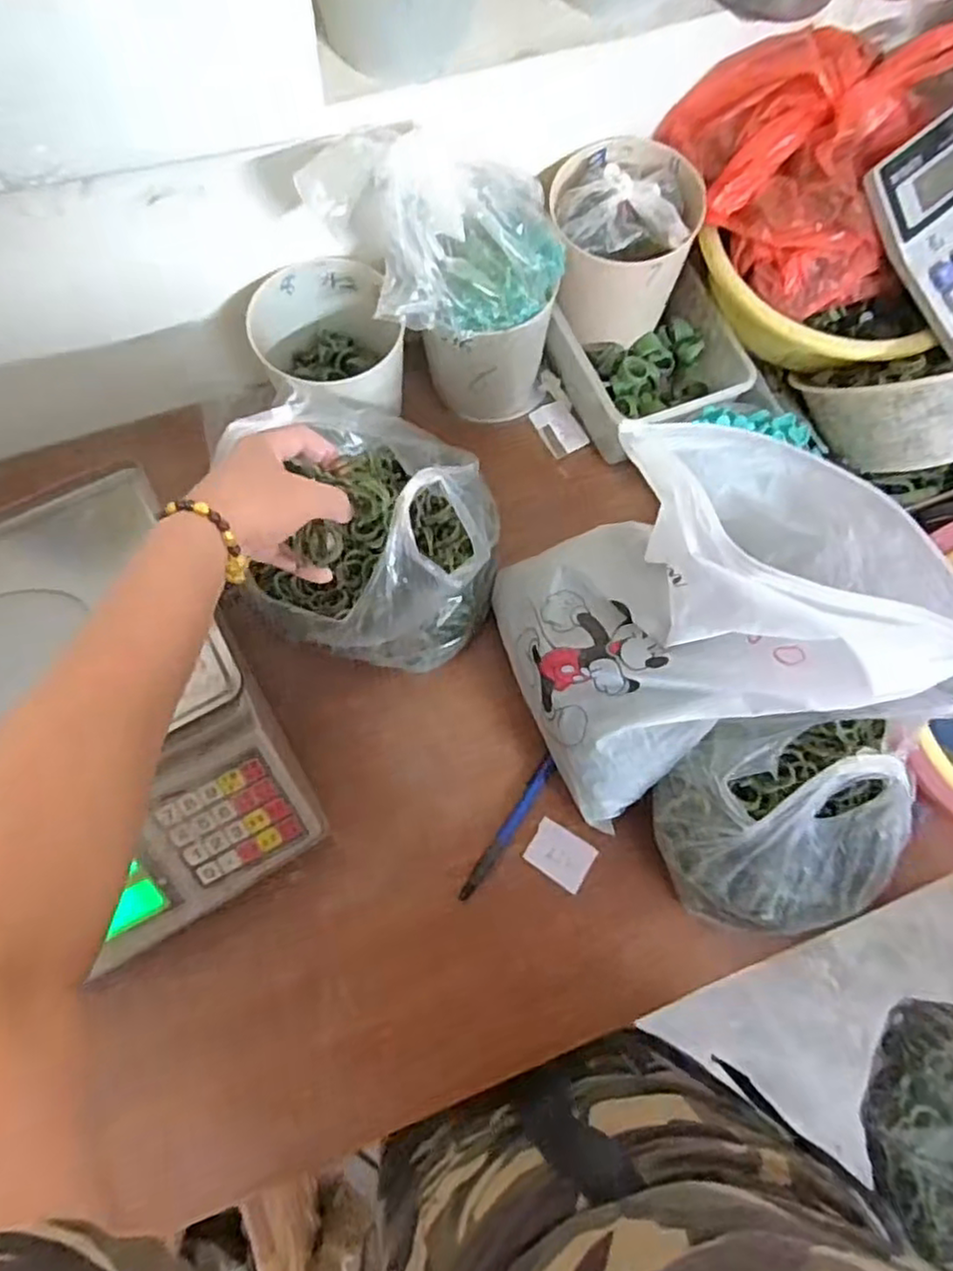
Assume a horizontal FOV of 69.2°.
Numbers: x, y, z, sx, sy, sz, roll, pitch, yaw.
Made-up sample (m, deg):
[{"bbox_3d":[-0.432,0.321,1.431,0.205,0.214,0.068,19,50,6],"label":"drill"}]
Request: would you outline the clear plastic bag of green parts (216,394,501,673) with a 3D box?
[{"bbox_3d":[-0.068,-0.085,0.489,0.164,0.164,0.179,4,71,0],"label":"clear plastic bag of green parts"}]

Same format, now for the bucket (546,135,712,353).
[{"bbox_3d":[0.114,-0.315,0.562,0.109,0.103,0.101,0,71,-1],"label":"bucket"}]

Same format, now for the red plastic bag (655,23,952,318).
[{"bbox_3d":[0.273,-0.356,0.518,0.210,0.089,0.176,-18,73,-7],"label":"red plastic bag"}]

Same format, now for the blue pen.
[{"bbox_3d":[0.024,0.145,0.522,0.012,0.009,0.121,34,74,10],"label":"blue pen"}]

